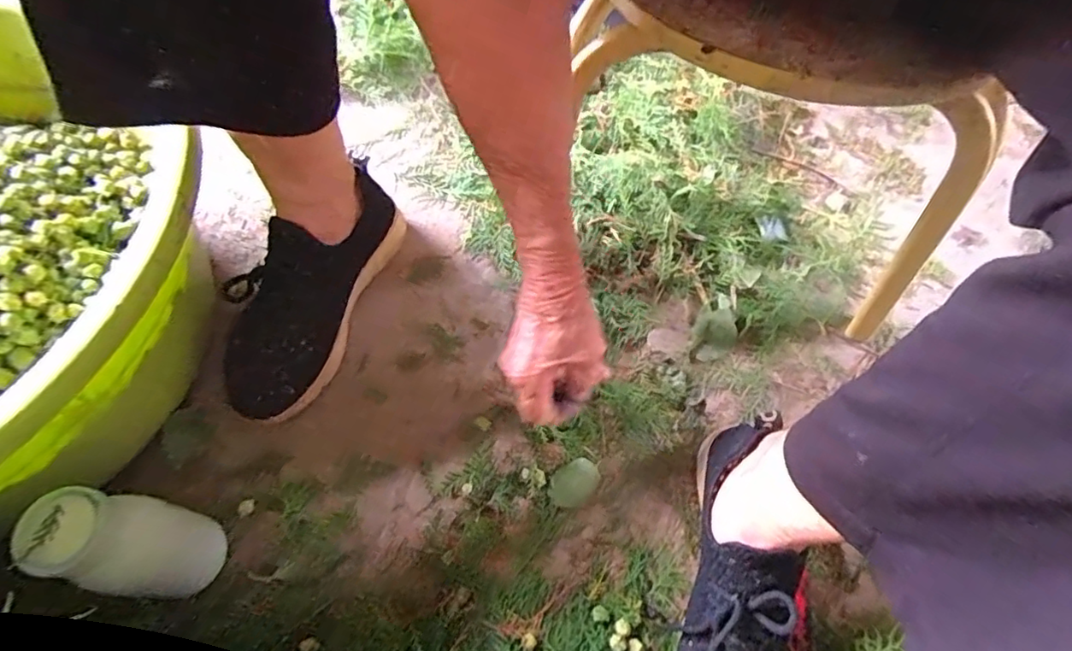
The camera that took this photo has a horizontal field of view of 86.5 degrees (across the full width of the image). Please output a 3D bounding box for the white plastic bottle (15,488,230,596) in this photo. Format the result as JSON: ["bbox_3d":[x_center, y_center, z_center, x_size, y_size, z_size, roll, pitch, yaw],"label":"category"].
[{"bbox_3d":[-0.247,0.139,0.359,0.058,0.130,0.053,3,64,-6],"label":"white plastic bottle"}]

